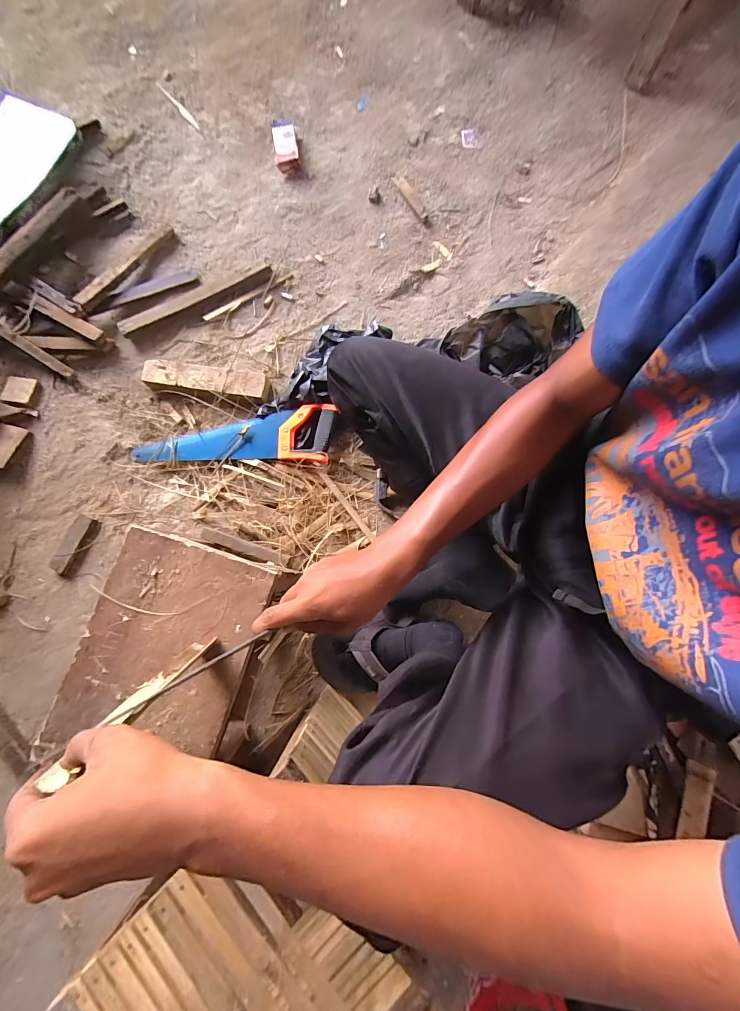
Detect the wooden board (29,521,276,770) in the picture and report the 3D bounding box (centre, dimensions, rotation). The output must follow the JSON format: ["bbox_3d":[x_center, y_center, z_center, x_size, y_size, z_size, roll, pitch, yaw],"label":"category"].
[{"bbox_3d":[-0.279,0.198,0.513,0.220,0.016,0.296,18,80,2],"label":"wooden board"}]

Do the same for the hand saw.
[{"bbox_3d":[-0.277,-0.151,0.784,0.426,0.033,0.120,2,80,-1],"label":"hand saw"}]

